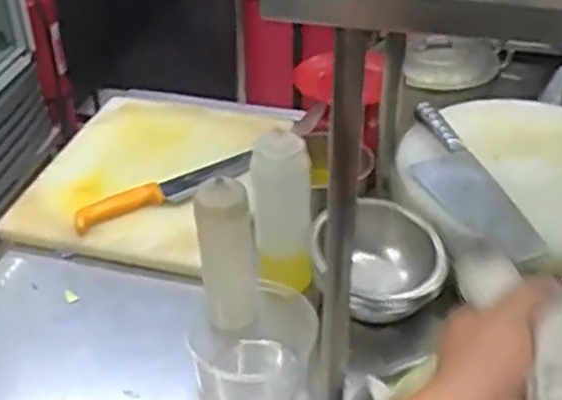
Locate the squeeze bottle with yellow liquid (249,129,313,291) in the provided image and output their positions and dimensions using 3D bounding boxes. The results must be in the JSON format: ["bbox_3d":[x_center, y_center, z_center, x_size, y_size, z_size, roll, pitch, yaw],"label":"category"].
[{"bbox_3d":[0.000,0.013,0.910,0.069,0.205,0.069,0,36,1],"label":"squeeze bottle with yellow liquid"}]

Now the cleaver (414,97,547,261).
[{"bbox_3d":[0.226,-0.027,0.987,0.077,0.032,0.262,-33,57,7],"label":"cleaver"}]

